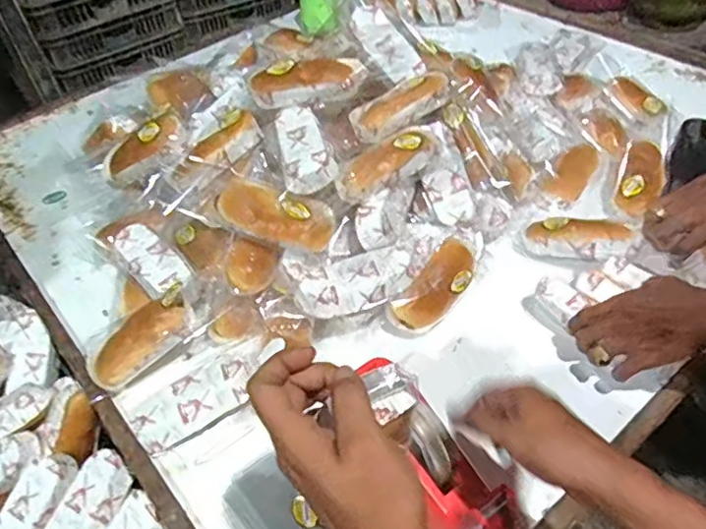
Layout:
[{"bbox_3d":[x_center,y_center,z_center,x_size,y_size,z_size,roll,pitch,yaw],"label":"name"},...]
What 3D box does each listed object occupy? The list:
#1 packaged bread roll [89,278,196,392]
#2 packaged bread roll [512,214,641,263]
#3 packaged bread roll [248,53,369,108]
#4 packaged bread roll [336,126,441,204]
[{"bbox_3d":[-0.255,0.087,0.697,0.155,0.043,0.065,-39,50,3],"label":"packaged bread roll"},{"bbox_3d":[0.295,-0.034,0.771,0.149,0.032,0.057,-1,45,22],"label":"packaged bread roll"},{"bbox_3d":[-0.058,-0.239,0.744,0.145,0.042,0.057,-8,46,-2],"label":"packaged bread roll"},{"bbox_3d":[0.048,-0.132,0.724,0.057,0.042,0.154,31,56,30],"label":"packaged bread roll"}]

